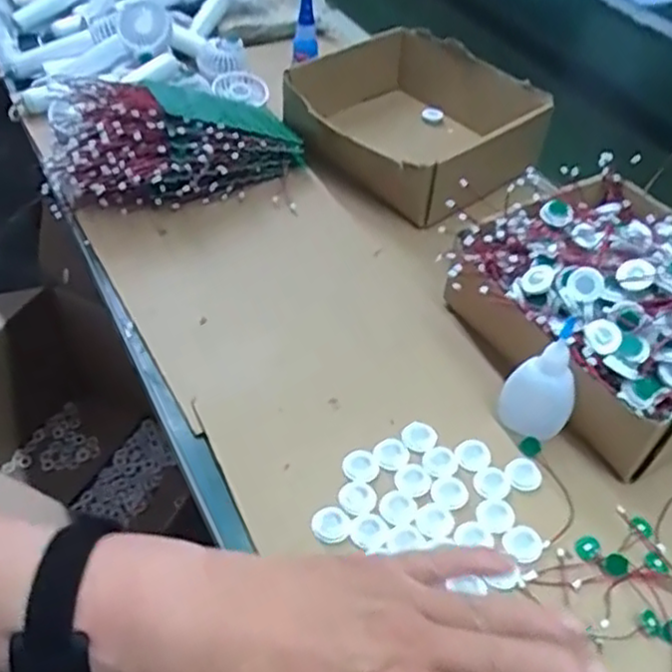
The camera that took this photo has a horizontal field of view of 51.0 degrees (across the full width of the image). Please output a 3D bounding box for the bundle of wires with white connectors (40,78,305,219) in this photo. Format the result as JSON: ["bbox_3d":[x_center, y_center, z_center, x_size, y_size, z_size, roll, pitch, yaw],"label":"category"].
[{"bbox_3d":[-0.145,-0.170,0.632,0.230,0.093,0.097,0,46,-5],"label":"bundle of wires with white connectors"}]

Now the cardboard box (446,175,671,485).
[{"bbox_3d":[0.210,-0.024,0.521,0.206,0.098,0.210,-26,53,-26],"label":"cardboard box"}]

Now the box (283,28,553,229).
[{"bbox_3d":[0.074,-0.217,0.705,0.207,0.072,0.218,-32,56,-31],"label":"box"}]

